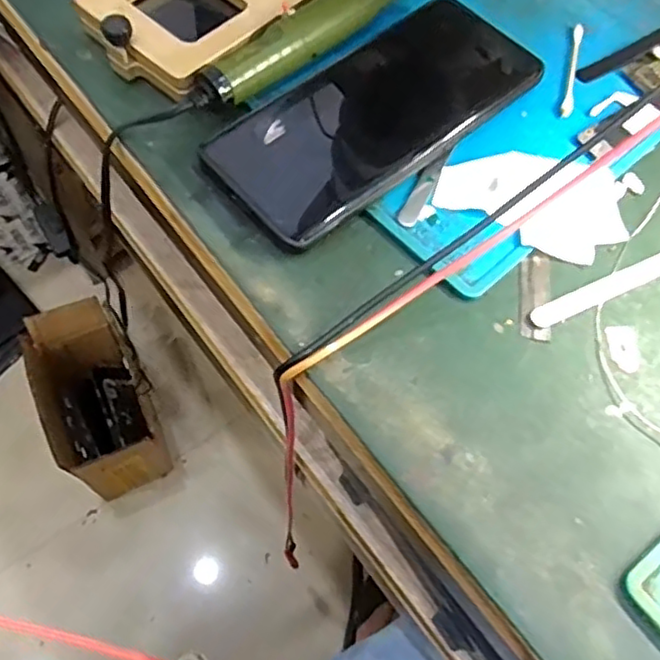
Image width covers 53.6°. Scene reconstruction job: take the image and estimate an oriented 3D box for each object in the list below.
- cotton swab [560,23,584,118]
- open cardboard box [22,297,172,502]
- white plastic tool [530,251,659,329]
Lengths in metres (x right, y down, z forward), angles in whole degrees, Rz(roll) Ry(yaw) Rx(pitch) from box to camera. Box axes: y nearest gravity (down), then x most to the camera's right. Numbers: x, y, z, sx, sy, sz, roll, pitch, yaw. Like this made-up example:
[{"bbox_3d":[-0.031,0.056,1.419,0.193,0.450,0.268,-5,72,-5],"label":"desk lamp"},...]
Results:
[{"bbox_3d":[0.133,-0.142,0.356,0.007,0.004,0.075,16,66,4],"label":"cotton swab"},{"bbox_3d":[-0.343,0.107,0.963,0.115,0.198,0.242,-23,66,-14],"label":"open cardboard box"},{"bbox_3d":[0.141,-0.026,0.299,0.114,0.004,0.012,-24,66,-14],"label":"white plastic tool"}]

